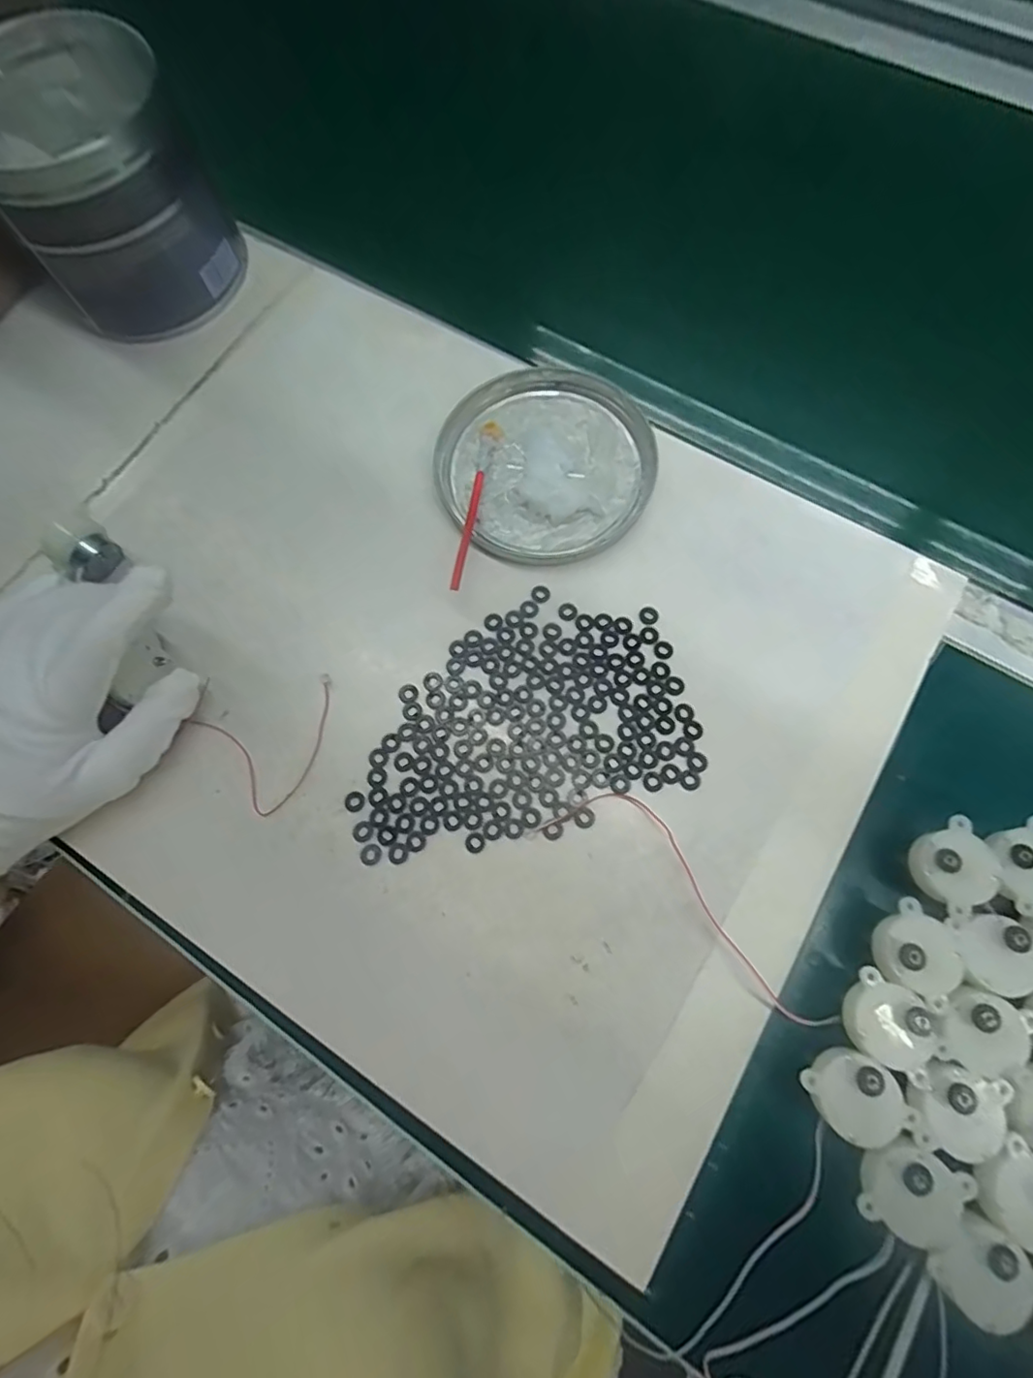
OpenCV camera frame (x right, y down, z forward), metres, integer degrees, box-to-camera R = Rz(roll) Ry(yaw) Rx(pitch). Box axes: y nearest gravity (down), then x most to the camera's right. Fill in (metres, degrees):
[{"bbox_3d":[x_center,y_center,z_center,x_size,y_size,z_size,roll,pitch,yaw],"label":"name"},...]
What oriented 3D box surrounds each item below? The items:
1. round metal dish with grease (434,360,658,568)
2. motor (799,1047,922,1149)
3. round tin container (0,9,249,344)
[{"bbox_3d":[0.018,-0.139,0.347,0.126,0.011,0.131,-1,73,2],"label":"round metal dish with grease"},{"bbox_3d":[0.140,0.169,0.240,0.032,0.028,0.036,-32,75,-7],"label":"motor"},{"bbox_3d":[-0.266,-0.324,0.370,0.127,0.110,0.138,-30,74,-7],"label":"round tin container"}]

